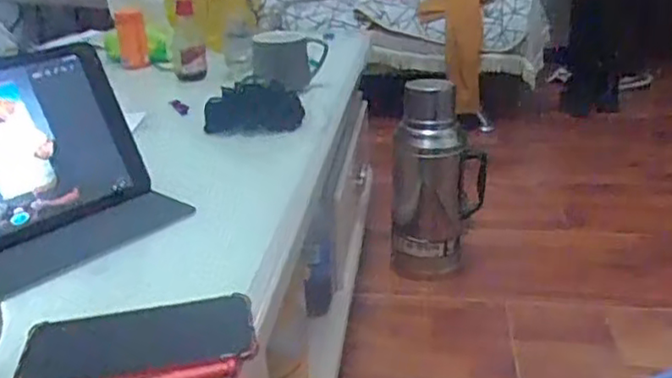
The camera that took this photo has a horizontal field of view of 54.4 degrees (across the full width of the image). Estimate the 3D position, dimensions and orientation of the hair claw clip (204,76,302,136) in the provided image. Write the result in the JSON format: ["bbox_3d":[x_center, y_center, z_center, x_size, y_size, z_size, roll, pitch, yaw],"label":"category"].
[{"bbox_3d":[-0.114,-0.115,0.901,0.134,0.063,0.049,-2,25,-1],"label":"hair claw clip"}]

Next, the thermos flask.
[{"bbox_3d":[0.210,-0.016,1.340,0.186,0.403,0.131,2,25,7],"label":"thermos flask"}]

